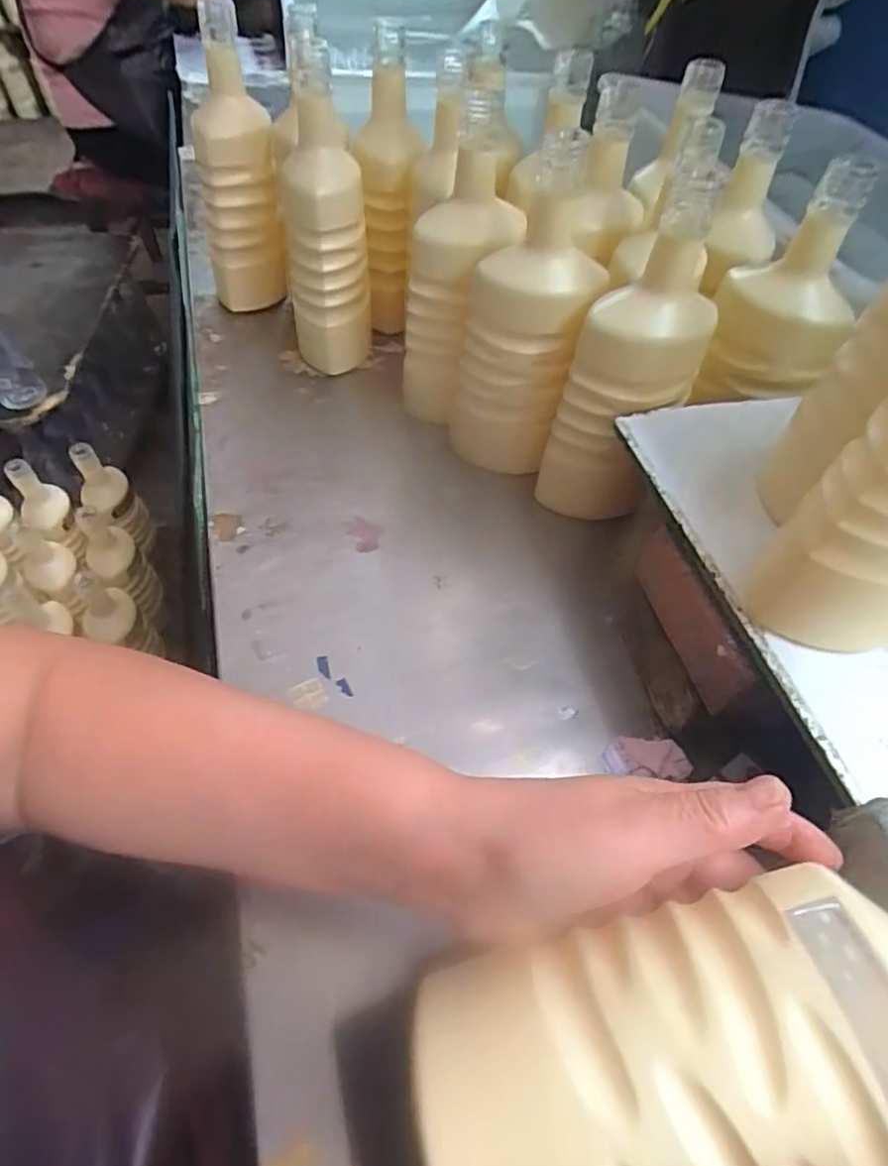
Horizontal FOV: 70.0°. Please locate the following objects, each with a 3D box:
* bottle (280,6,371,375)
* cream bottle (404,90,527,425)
[{"bbox_3d":[-0.107,-0.315,0.576,0.076,0.260,0.068,-1,53,-6],"label":"bottle"},{"bbox_3d":[0.010,-0.246,0.537,0.076,0.258,0.080,0,55,-1],"label":"cream bottle"}]

